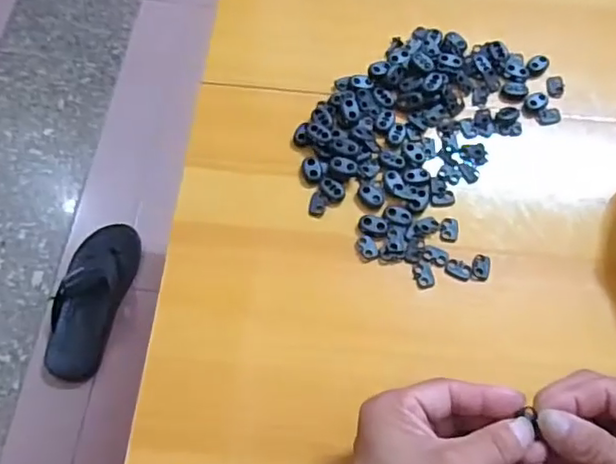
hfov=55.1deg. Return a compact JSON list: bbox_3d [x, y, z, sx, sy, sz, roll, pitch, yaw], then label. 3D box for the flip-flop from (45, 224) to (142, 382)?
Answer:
[{"bbox_3d":[-0.331,0.100,0.903,0.101,0.043,0.246,12,64,4],"label":"flip-flop"}]

